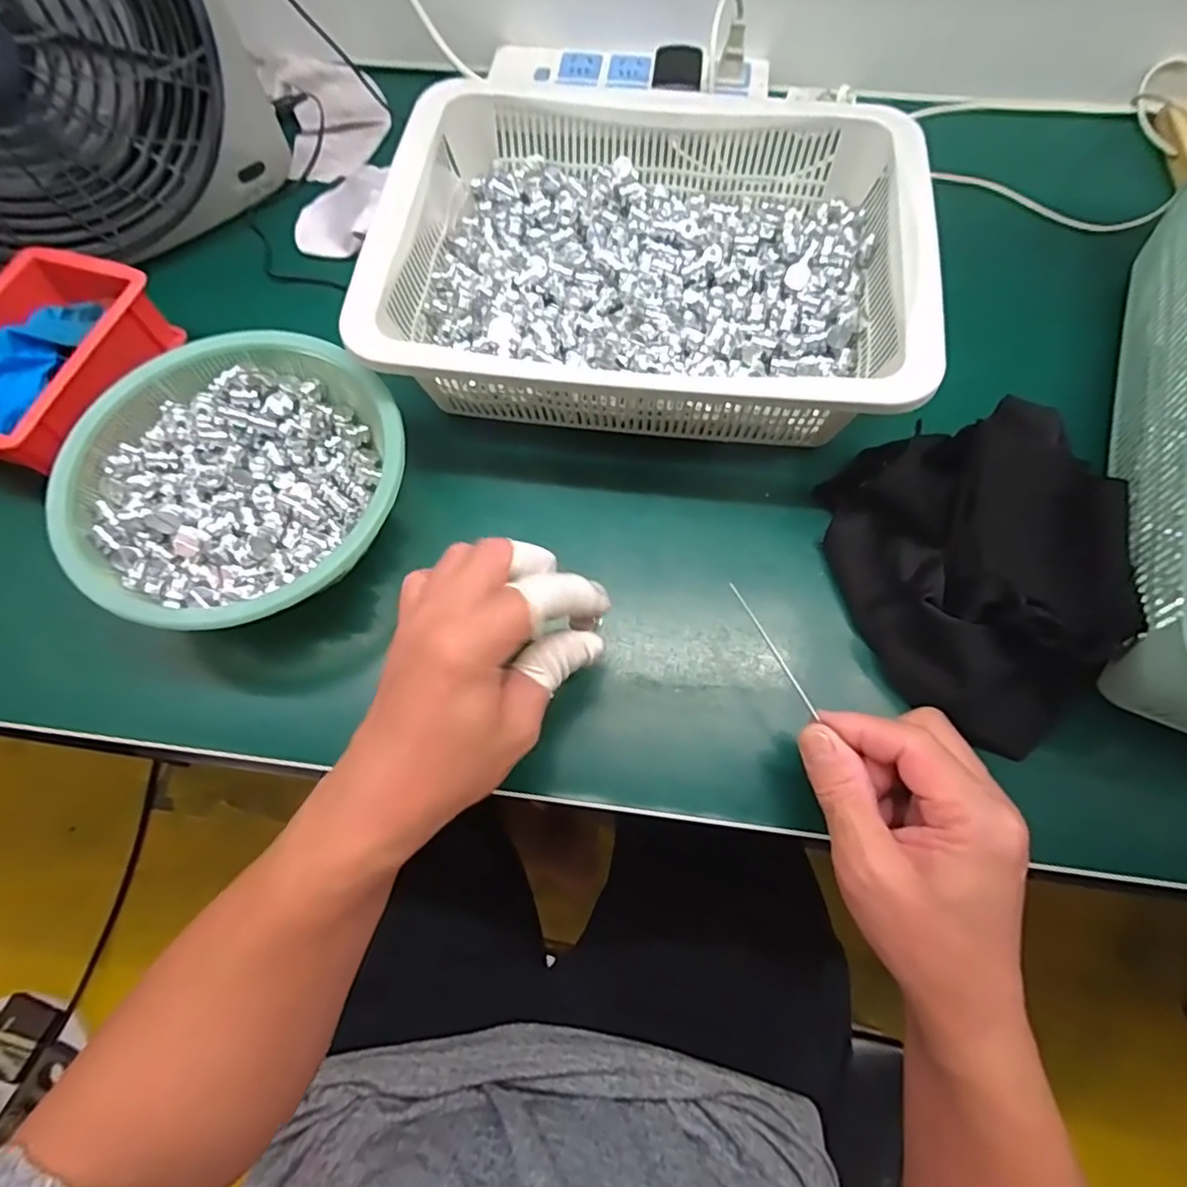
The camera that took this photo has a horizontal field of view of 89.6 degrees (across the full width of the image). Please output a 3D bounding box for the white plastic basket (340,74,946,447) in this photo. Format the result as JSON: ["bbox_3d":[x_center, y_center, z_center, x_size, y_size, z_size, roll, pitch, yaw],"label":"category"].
[{"bbox_3d":[0.036,-0.231,0.395,0.318,0.073,0.269,5,68,3],"label":"white plastic basket"}]

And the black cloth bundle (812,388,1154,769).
[{"bbox_3d":[0.207,-0.015,0.324,0.117,0.070,0.180,-7,68,-2],"label":"black cloth bundle"}]

